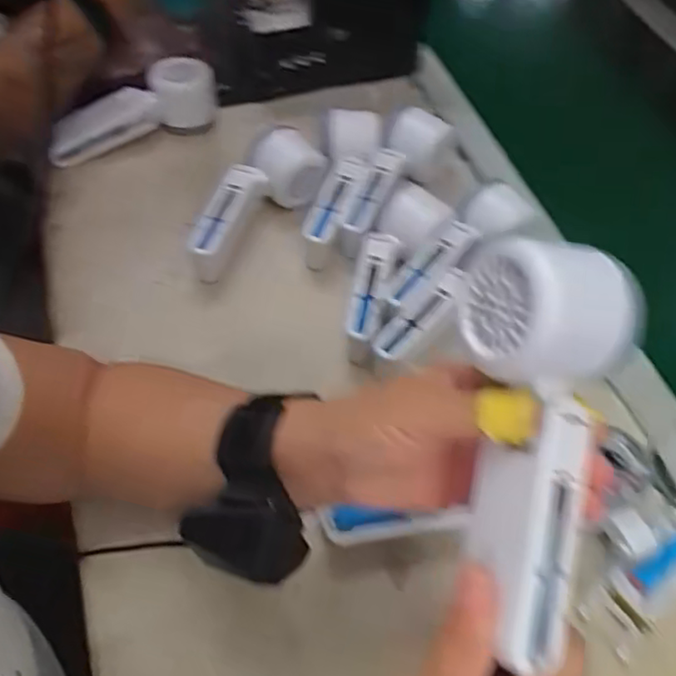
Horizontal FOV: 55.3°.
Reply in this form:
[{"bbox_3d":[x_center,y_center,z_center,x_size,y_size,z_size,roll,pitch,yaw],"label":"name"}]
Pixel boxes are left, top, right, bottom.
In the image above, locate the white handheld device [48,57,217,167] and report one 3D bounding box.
[{"bbox_3d":[-0.196,-0.214,0.622,0.167,0.049,0.054,-27,60,-6],"label":"white handheld device"}]

